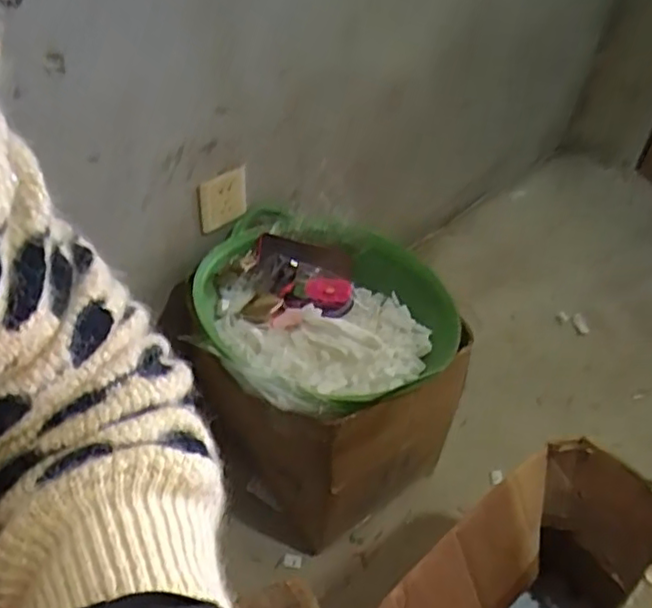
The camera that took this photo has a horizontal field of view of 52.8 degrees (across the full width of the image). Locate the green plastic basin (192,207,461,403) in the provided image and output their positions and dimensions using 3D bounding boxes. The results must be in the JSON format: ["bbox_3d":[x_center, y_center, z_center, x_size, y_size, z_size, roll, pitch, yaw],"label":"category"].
[{"bbox_3d":[-0.004,-0.007,1.005,0.363,0.099,0.388,-23,51,-28],"label":"green plastic basin"}]

